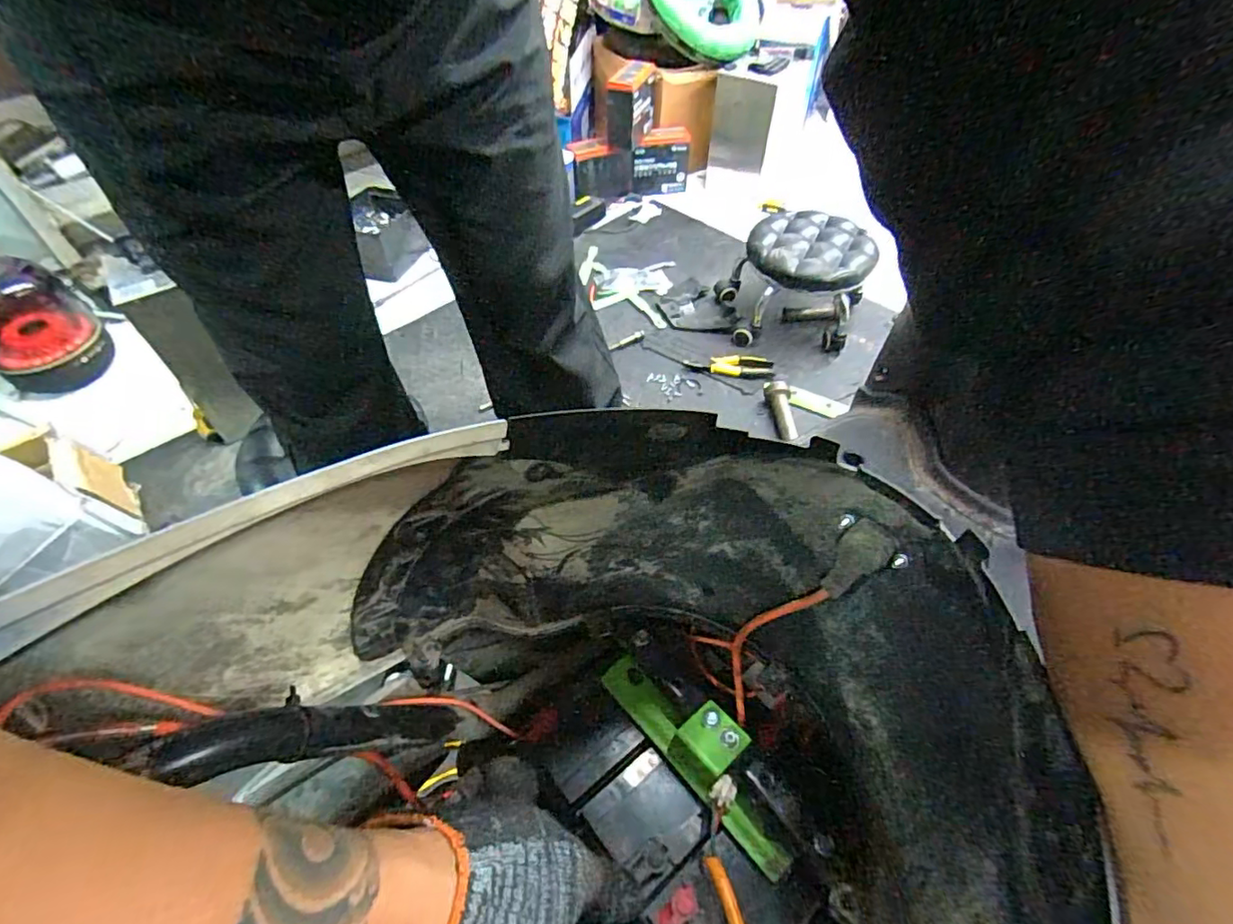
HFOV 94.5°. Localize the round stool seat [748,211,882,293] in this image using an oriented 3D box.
[{"bbox_3d":[0.431,-0.474,1.268,0.278,0.050,0.254,0,51,1],"label":"round stool seat"}]

